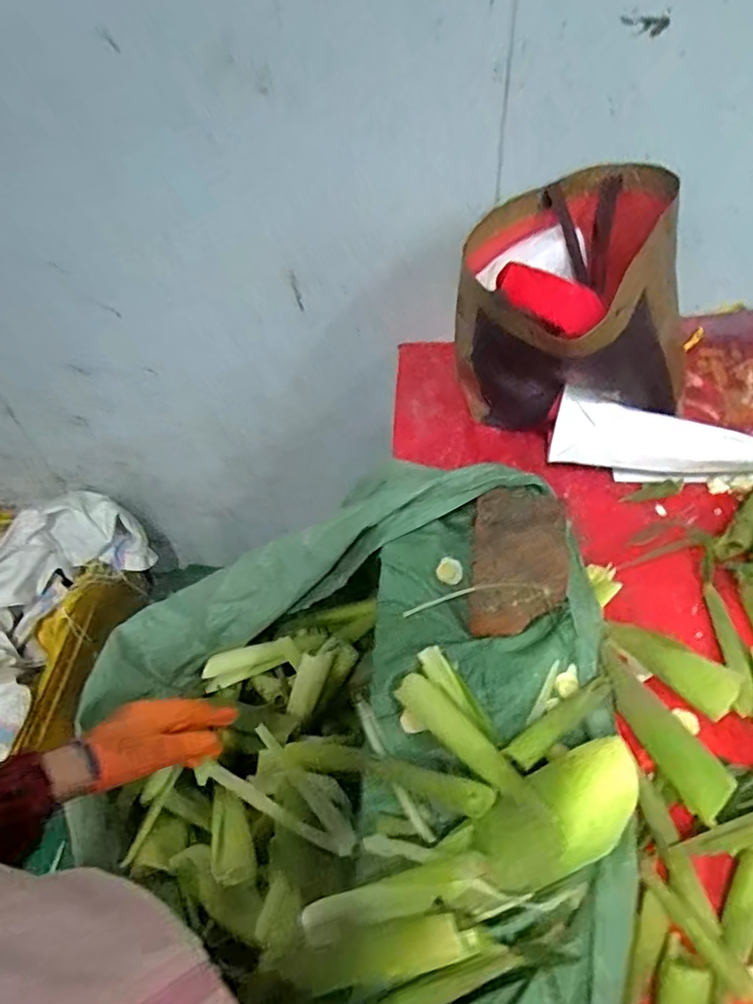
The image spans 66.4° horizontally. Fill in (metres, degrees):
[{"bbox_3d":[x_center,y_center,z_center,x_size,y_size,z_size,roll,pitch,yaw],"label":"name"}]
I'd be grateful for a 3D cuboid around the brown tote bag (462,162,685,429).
[{"bbox_3d":[0.266,-0.242,0.781,0.299,0.268,0.290,6,50,11],"label":"brown tote bag"}]

